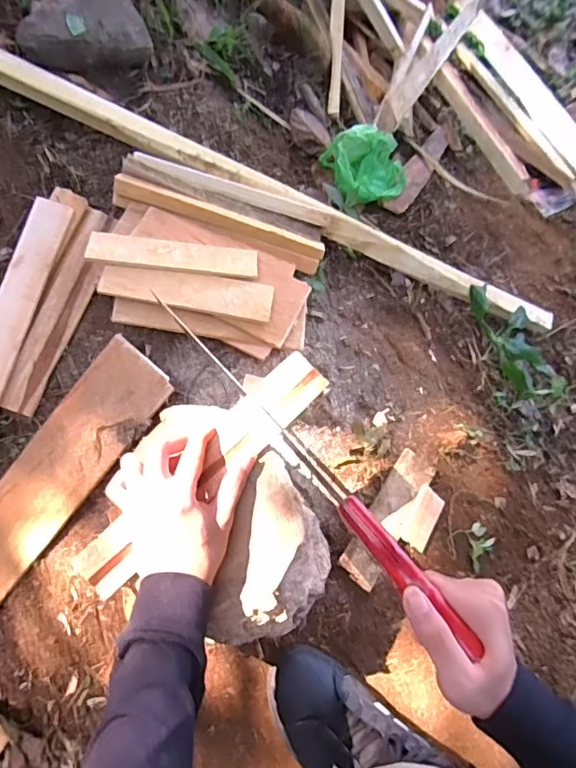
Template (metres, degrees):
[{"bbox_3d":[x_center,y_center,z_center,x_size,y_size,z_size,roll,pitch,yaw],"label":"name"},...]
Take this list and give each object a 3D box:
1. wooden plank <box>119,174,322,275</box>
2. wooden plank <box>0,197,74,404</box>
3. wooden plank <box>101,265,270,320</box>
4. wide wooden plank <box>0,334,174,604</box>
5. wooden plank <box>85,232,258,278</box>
[{"bbox_3d":[-0.094,-0.226,0.696,0.296,0.031,0.042,17,73,-10],"label":"wooden plank"},{"bbox_3d":[-0.345,-0.102,0.627,0.049,0.007,0.281,19,81,-13],"label":"wooden plank"},{"bbox_3d":[-0.126,-0.115,0.624,0.211,0.012,0.058,5,67,-7],"label":"wooden plank"},{"bbox_3d":[-0.314,0.137,0.616,0.112,0.022,0.437,42,95,12],"label":"wide wooden plank"},{"bbox_3d":[-0.145,-0.167,0.636,0.211,0.007,0.043,5,65,-10],"label":"wooden plank"}]

